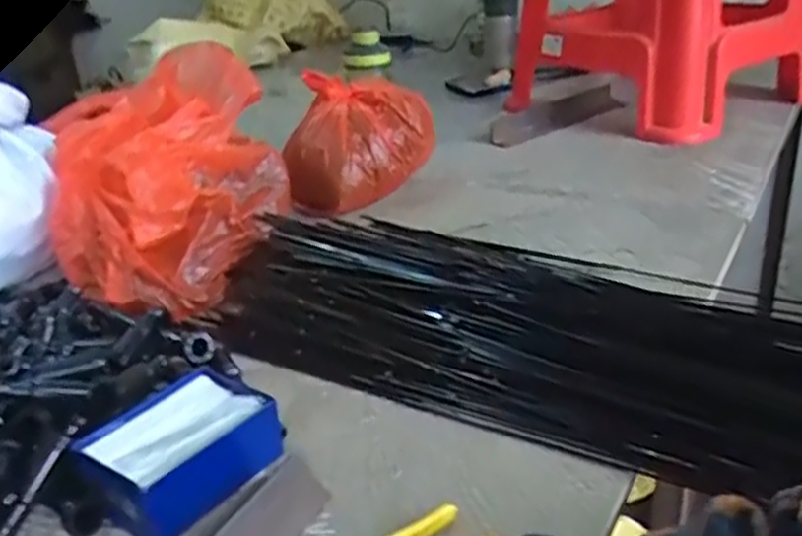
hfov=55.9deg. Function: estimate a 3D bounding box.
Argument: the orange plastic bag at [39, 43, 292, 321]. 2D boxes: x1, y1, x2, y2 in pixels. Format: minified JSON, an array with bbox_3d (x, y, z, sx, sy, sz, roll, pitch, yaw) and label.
[{"bbox_3d":[-0.234,-0.094,0.759,0.224,0.182,0.241,-9,26,-12],"label":"orange plastic bag"}]

